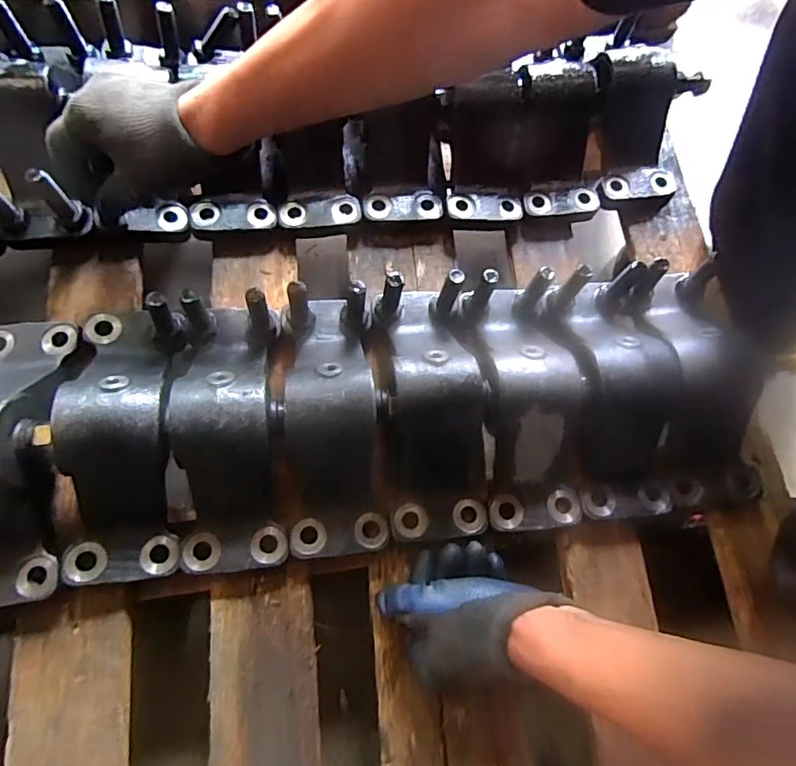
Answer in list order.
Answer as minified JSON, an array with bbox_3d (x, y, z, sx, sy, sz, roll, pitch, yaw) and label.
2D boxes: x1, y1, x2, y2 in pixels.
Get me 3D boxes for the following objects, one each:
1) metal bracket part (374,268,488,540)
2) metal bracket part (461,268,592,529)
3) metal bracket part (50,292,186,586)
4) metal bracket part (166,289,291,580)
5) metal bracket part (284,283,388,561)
[{"bbox_3d":[0.031,0.012,0.426,0.082,0.067,0.222,-3,73,-8],"label":"metal bracket part"},{"bbox_3d":[0.112,0.009,0.439,0.080,0.077,0.220,-3,73,-8],"label":"metal bracket part"},{"bbox_3d":[-0.215,0.034,0.388,0.084,0.075,0.220,-4,73,-8],"label":"metal bracket part"},{"bbox_3d":[-0.136,0.032,0.406,0.080,0.085,0.220,-4,73,-8],"label":"metal bracket part"},{"bbox_3d":[-0.055,0.023,0.416,0.079,0.085,0.222,-5,72,-2],"label":"metal bracket part"}]

